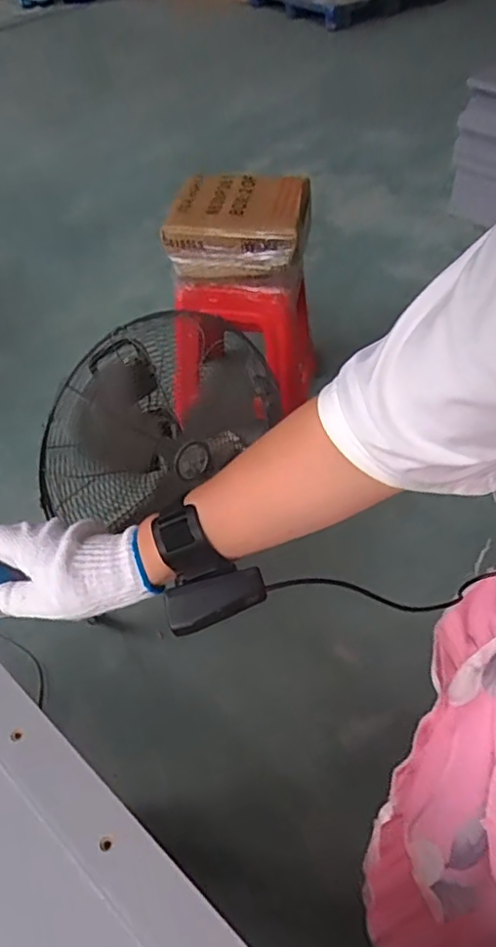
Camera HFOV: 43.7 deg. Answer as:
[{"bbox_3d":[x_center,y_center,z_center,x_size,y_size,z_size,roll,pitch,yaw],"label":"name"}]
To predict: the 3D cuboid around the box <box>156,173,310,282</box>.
[{"bbox_3d":[-0.014,-0.574,1.416,0.296,0.123,0.255,7,49,9],"label":"box"}]

